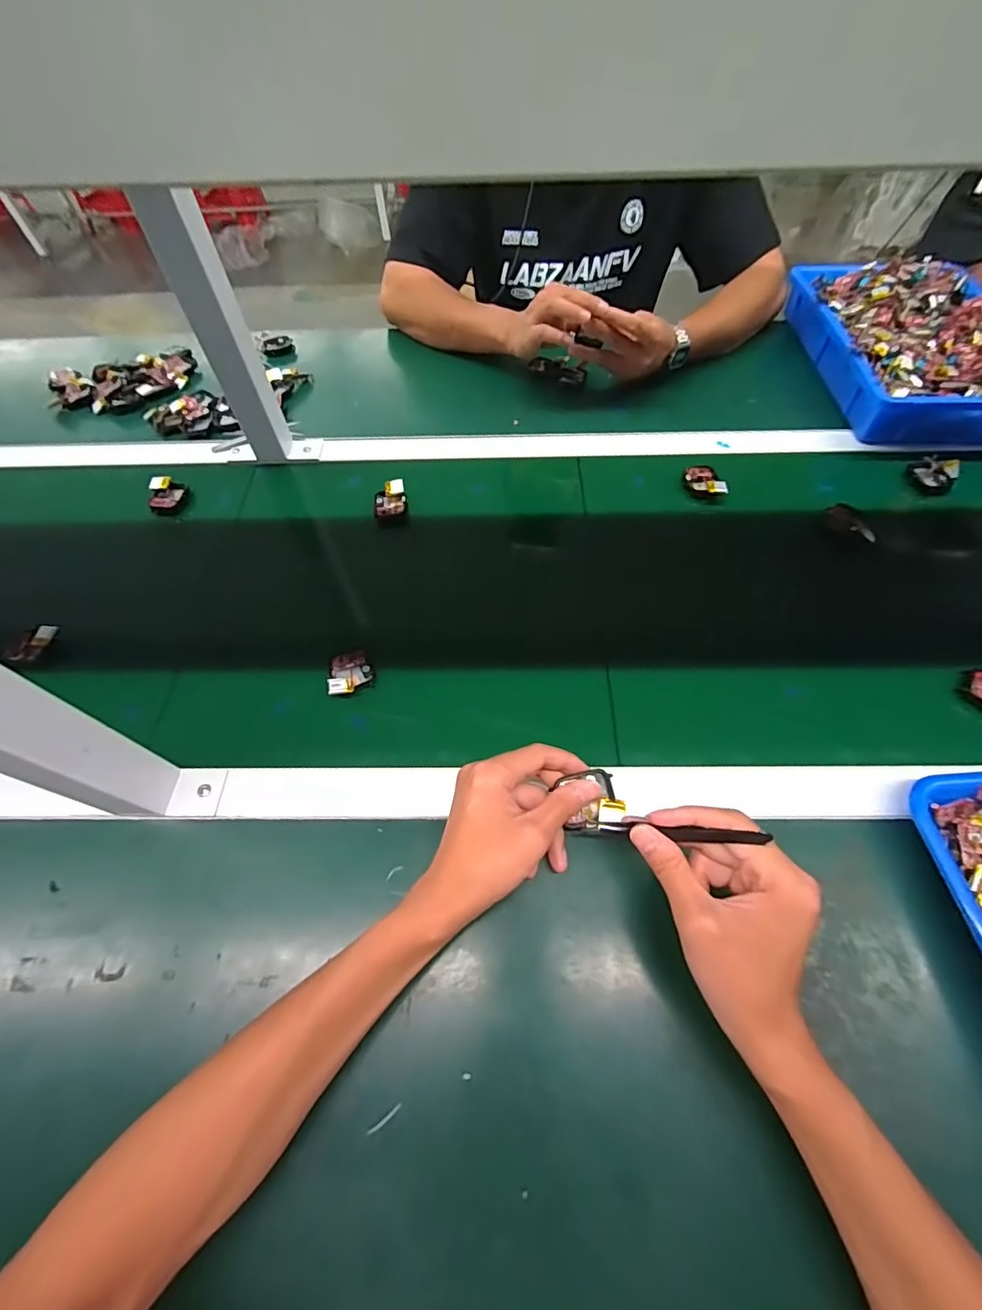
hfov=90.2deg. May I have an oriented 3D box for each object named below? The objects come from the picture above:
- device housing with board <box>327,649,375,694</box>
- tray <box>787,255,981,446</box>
[{"bbox_3d":[-0.130,0.014,0.451,0.037,0.016,0.049,-11,59,-6],"label":"device housing with board"},{"bbox_3d":[0.576,-0.425,0.672,0.249,0.064,0.359,3,58,3],"label":"tray"}]

